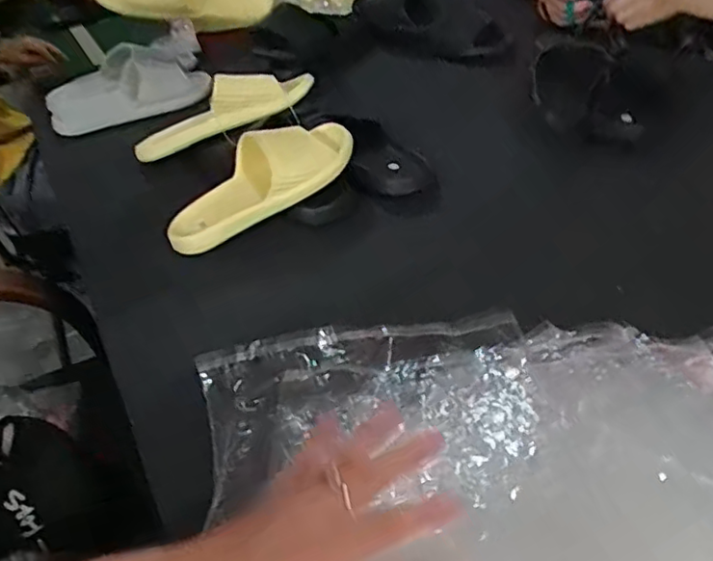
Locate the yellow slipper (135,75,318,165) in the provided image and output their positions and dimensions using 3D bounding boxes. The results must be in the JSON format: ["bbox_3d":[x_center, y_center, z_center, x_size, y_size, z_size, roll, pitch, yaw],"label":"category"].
[{"bbox_3d":[-0.196,-0.245,0.883,0.269,0.066,0.082,-24,40,4],"label":"yellow slipper"}]

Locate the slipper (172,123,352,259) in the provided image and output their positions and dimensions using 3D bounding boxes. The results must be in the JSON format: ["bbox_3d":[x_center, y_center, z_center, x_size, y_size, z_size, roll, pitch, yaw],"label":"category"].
[{"bbox_3d":[-0.117,-0.121,0.755,0.251,0.058,0.098,-38,48,-13],"label":"slipper"}]

